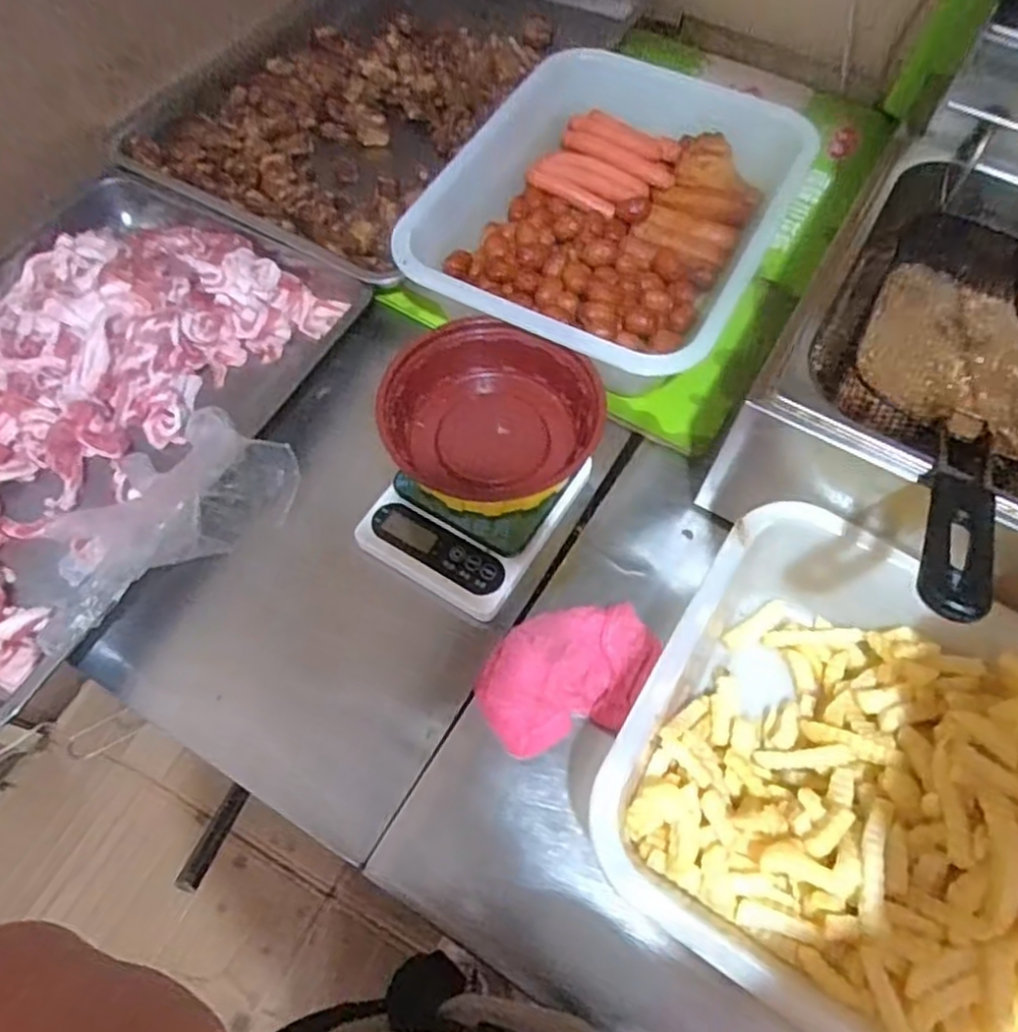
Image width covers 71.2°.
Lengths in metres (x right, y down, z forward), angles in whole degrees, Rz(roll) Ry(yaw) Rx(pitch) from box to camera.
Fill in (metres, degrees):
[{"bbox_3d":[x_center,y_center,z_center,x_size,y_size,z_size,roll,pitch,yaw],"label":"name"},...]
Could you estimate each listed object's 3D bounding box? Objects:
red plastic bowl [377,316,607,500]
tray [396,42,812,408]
[{"bbox_3d":[-0.011,-0.081,0.596,0.173,0.067,0.164,32,70,12],"label":"red plastic bowl"},{"bbox_3d":[0.097,-0.281,0.690,0.293,0.091,0.365,29,66,13],"label":"tray"}]

